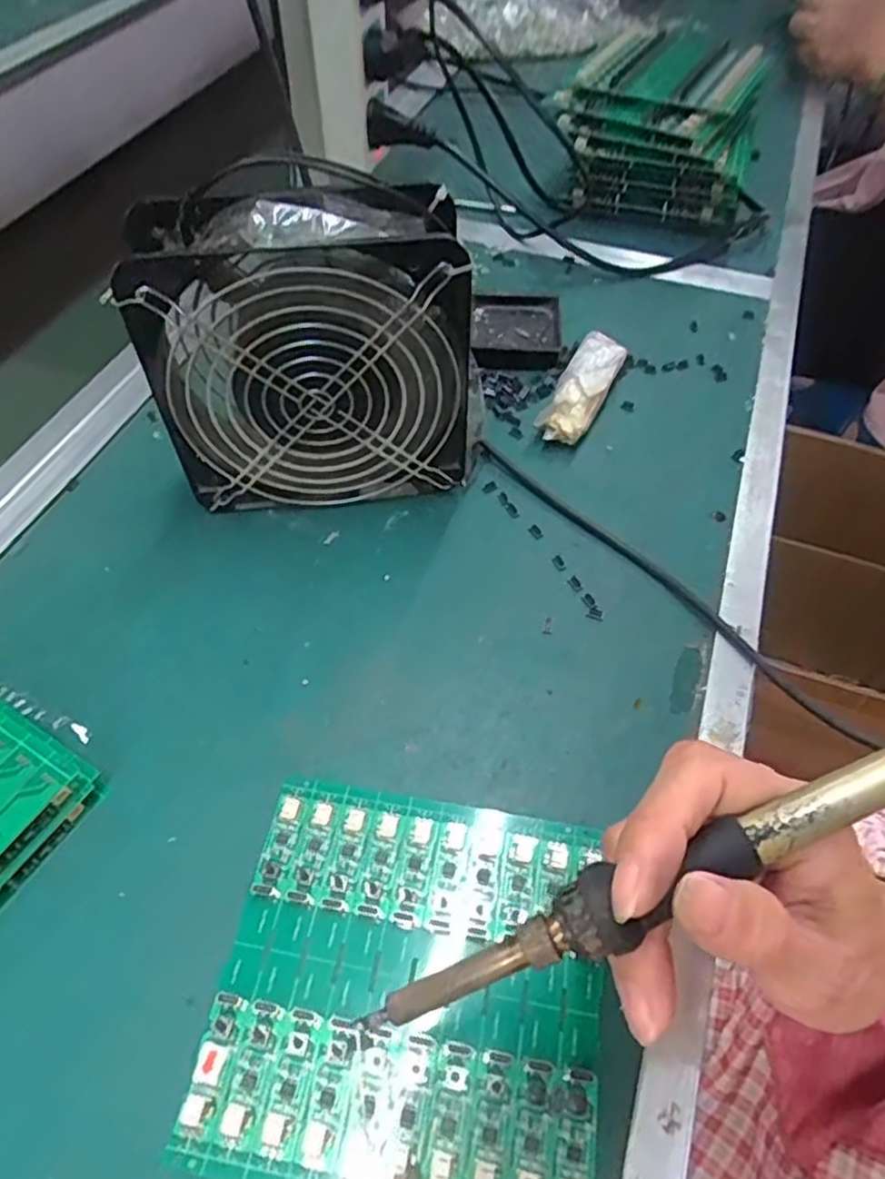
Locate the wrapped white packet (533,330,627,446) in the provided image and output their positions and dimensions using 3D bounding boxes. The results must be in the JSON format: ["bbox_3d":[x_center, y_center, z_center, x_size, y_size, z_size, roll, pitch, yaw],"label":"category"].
[{"bbox_3d":[0.087,-0.125,0.446,0.030,0.024,0.088,23,57,15],"label":"wrapped white packet"}]

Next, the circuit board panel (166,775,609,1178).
[{"bbox_3d":[-0.011,0.143,0.267,0.137,0.005,0.133,9,54,6],"label":"circuit board panel"}]

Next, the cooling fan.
[{"bbox_3d":[-0.061,-0.114,0.362,0.156,0.153,0.057,-4,54,-4],"label":"cooling fan"}]

